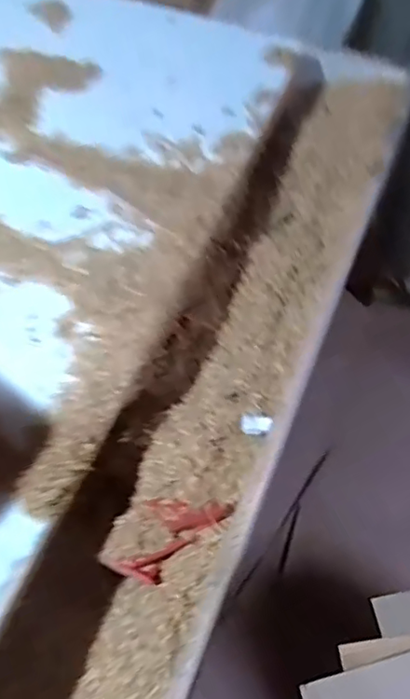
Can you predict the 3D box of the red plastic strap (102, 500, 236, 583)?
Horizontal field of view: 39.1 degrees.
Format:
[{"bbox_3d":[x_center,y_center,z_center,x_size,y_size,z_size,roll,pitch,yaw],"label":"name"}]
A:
[{"bbox_3d":[-0.033,0.155,0.494,0.112,0.016,0.057,-36,109,-18],"label":"red plastic strap"}]

